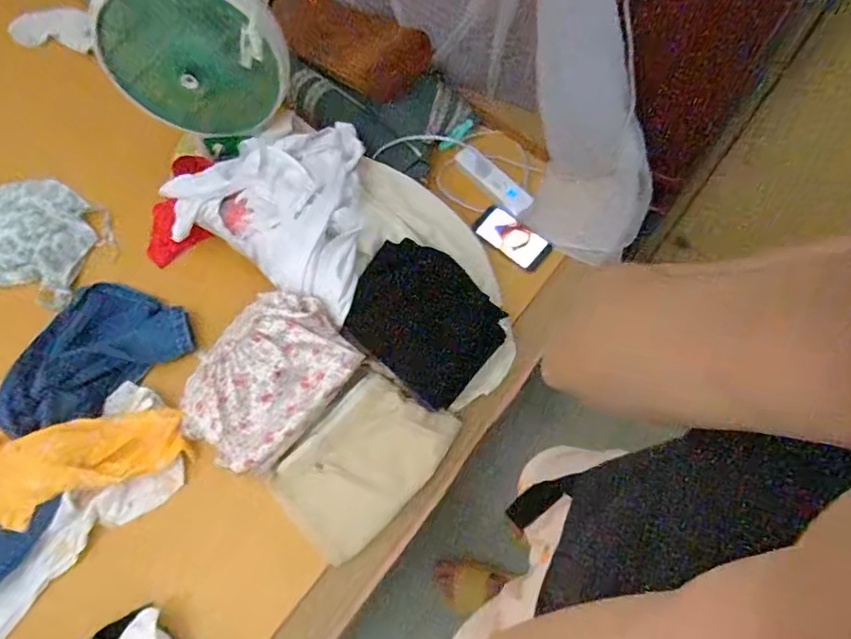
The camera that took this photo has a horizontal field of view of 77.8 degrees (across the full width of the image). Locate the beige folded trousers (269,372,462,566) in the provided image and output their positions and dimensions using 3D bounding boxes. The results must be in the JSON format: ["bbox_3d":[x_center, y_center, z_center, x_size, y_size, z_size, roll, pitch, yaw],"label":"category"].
[{"bbox_3d":[-0.091,0.215,0.799,0.264,0.028,0.171,-45,88,-3],"label":"beige folded trousers"}]

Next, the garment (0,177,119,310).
[{"bbox_3d":[-0.751,-0.162,0.961,0.349,0.047,0.227,20,67,10],"label":"garment"}]

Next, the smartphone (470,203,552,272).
[{"bbox_3d":[0.155,-0.146,0.950,0.137,0.013,0.068,37,83,5],"label":"smartphone"}]

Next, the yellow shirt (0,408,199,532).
[{"bbox_3d":[-0.608,0.241,0.747,0.480,0.086,0.176,-7,65,-2],"label":"yellow shirt"}]

